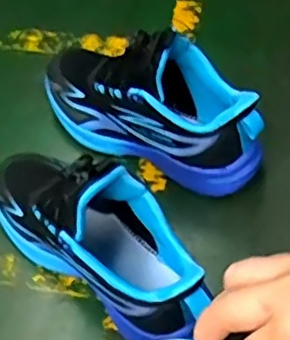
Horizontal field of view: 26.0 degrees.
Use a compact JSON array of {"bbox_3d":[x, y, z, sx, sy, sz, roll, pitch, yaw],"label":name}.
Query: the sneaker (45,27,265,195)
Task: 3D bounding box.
[{"bbox_3d":[0.000,-0.070,0.621,0.248,0.143,0.087,28,62,21],"label":"sneaker"}]

